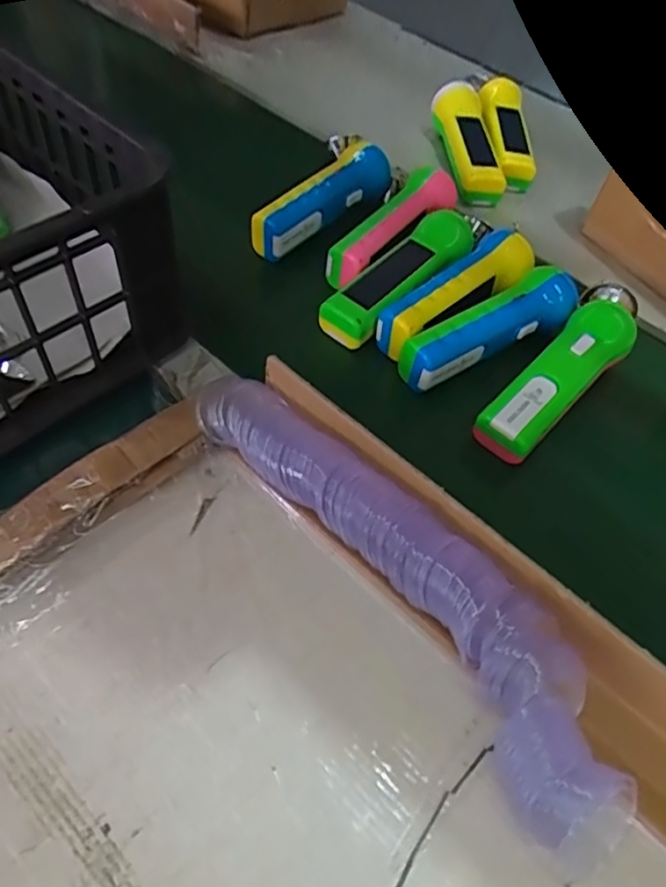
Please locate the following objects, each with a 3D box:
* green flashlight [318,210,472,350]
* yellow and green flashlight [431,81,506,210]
[{"bbox_3d":[0.064,-0.145,0.515,0.048,0.026,0.177,35,62,20],"label":"green flashlight"},{"bbox_3d":[0.143,-0.318,0.660,0.054,0.051,0.184,1,54,-6],"label":"yellow and green flashlight"}]

